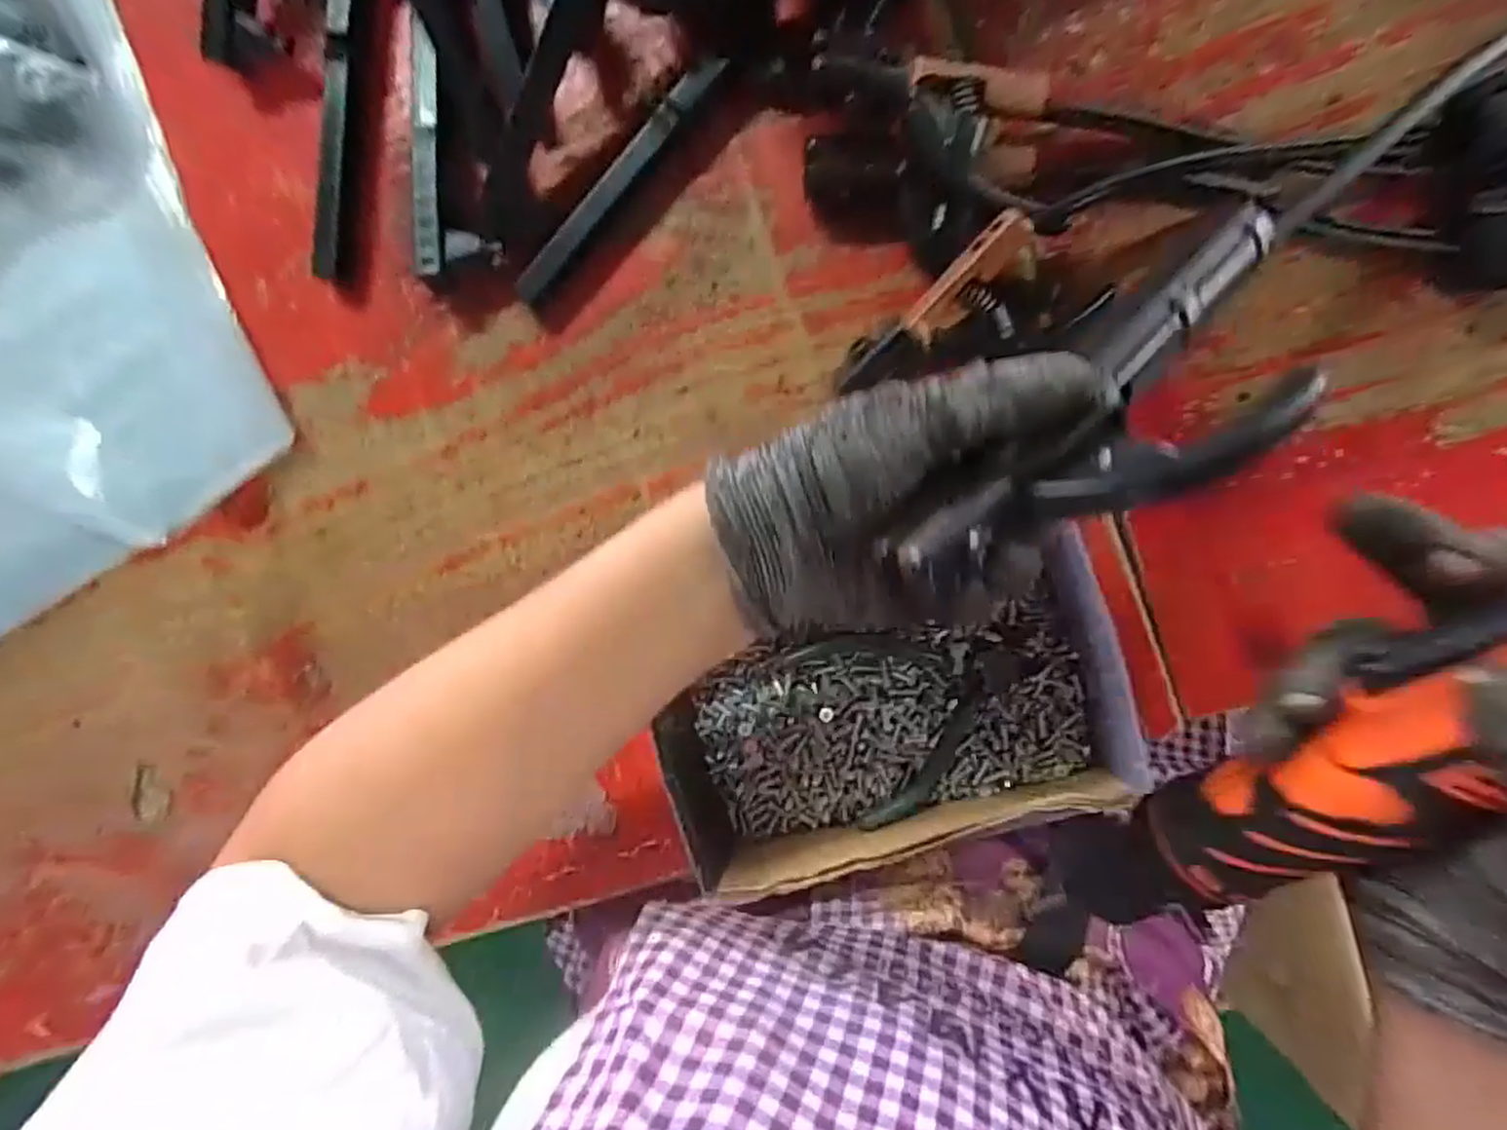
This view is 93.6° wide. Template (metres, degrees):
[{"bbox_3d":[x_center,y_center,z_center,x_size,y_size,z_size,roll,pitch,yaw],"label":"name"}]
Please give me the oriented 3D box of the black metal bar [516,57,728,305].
[{"bbox_3d":[-0.066,-0.189,0.352,0.012,0.018,0.144,44,97,4],"label":"black metal bar"}]

